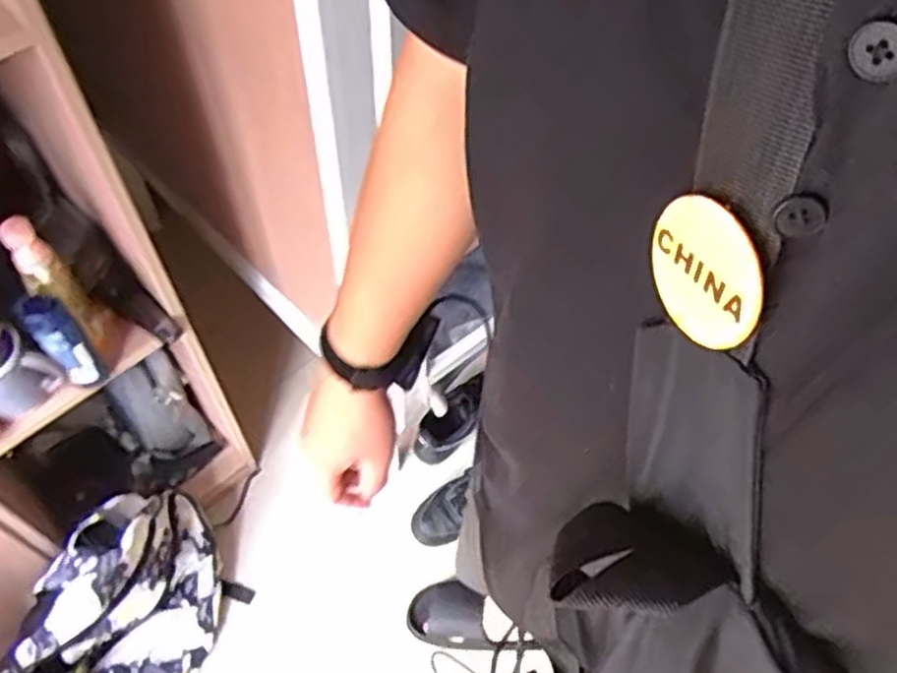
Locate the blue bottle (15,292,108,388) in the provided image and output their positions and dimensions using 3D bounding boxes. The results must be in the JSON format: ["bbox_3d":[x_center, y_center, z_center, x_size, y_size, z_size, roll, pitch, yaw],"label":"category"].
[{"bbox_3d":[-0.475,0.007,0.950,0.050,0.163,0.040,-33,64,-21],"label":"blue bottle"}]

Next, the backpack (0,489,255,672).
[{"bbox_3d":[-0.549,0.452,1.209,0.220,0.315,0.425,38,64,20],"label":"backpack"}]

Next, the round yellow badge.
[{"bbox_3d":[0.071,-0.018,0.215,0.004,0.038,0.042,-15,91,-23],"label":"round yellow badge"}]

